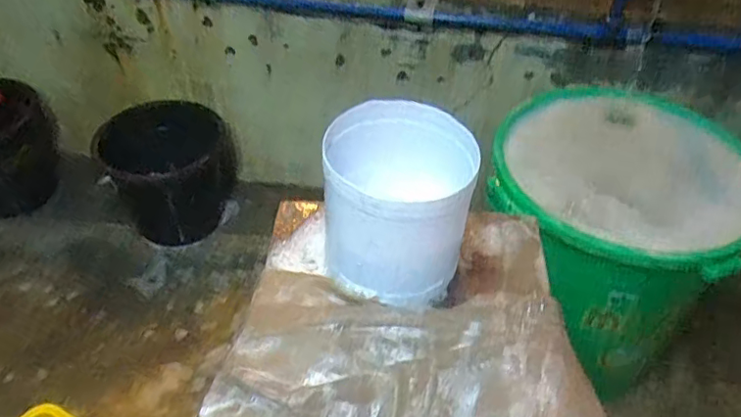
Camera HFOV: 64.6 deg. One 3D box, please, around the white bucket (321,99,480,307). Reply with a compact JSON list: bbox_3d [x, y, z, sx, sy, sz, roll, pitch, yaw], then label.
[{"bbox_3d":[0.027,-0.005,0.612,0.141,0.144,0.148,1,44,-1],"label":"white bucket"}]

